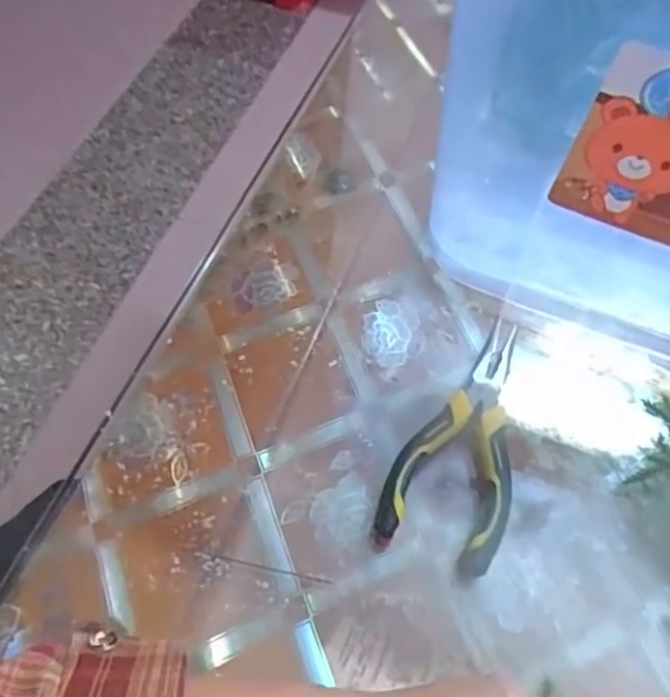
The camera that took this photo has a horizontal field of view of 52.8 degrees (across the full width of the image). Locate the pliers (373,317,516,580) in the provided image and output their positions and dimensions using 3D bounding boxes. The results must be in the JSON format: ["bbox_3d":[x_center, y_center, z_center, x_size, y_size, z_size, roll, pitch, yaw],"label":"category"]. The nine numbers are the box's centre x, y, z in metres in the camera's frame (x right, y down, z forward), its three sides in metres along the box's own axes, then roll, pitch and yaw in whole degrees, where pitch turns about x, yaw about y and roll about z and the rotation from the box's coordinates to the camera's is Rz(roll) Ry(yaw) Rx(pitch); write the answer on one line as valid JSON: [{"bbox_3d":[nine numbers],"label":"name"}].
[{"bbox_3d":[0.077,0.048,0.391,0.067,0.025,0.155,19,59,8],"label":"pliers"}]

